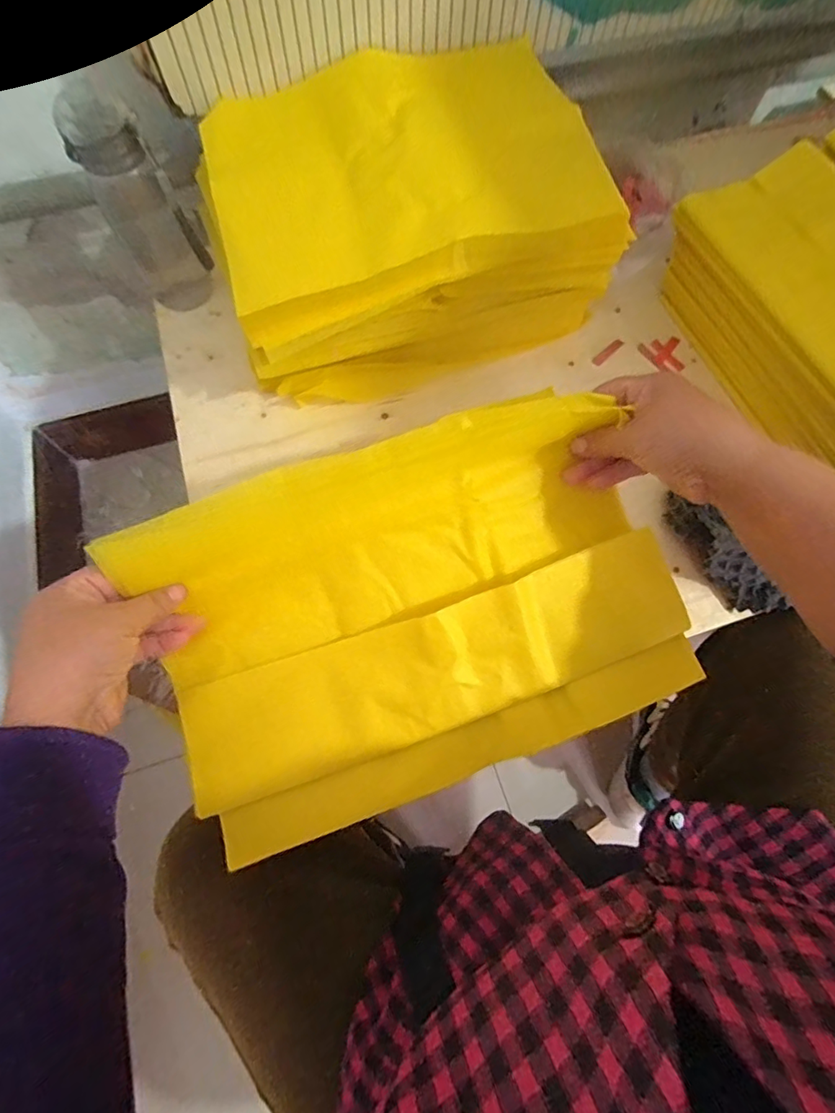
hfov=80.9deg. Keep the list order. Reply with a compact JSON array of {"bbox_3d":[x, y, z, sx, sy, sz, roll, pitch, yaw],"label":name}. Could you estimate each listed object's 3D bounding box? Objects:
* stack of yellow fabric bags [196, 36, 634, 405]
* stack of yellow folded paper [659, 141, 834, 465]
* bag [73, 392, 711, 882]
[{"bbox_3d":[-0.008,-0.337,0.512,0.360,0.153,0.264,-16,70,-6],"label":"stack of yellow fabric bags"},{"bbox_3d":[0.376,-0.196,0.460,0.139,0.132,0.365,-19,71,-7],"label":"stack of yellow folded paper"},{"bbox_3d":[0.002,0.038,0.341,0.344,0.033,0.232,-20,88,-5],"label":"bag"}]

